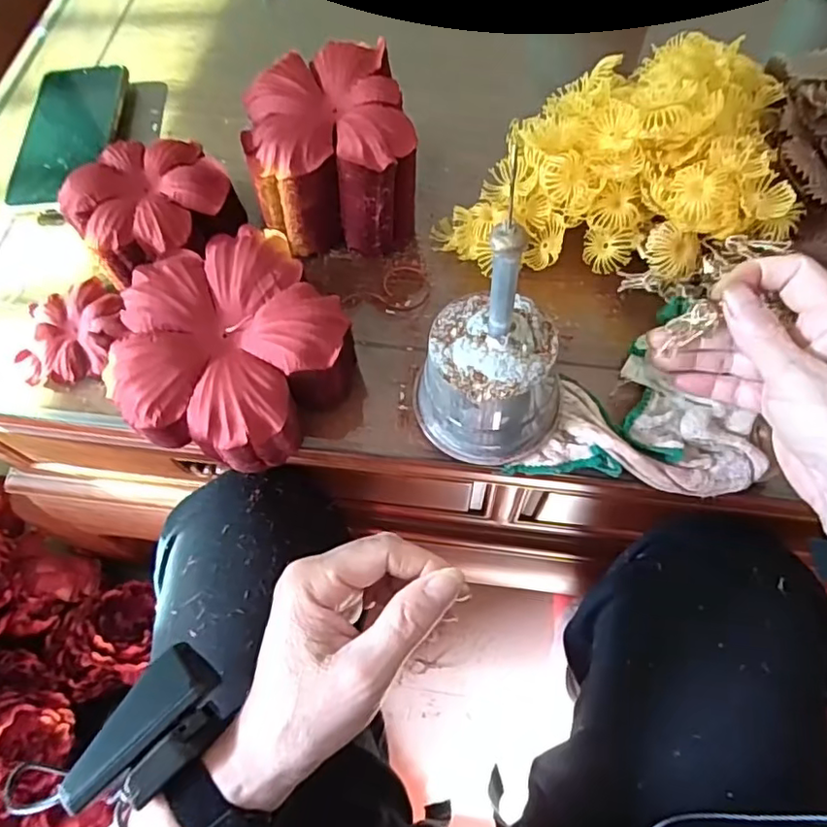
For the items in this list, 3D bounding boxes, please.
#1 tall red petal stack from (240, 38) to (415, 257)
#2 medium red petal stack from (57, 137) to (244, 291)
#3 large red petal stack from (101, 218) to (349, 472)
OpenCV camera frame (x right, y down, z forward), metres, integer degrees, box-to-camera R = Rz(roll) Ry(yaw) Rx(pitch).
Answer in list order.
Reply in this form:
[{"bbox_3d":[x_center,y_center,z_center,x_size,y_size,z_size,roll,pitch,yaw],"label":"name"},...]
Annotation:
[{"bbox_3d":[-0.053,-0.174,0.413,0.106,0.088,0.106,-6,65,0],"label":"tall red petal stack"},{"bbox_3d":[-0.176,-0.132,0.414,0.110,0.063,0.091,-11,65,-2],"label":"medium red petal stack"},{"bbox_3d":[-0.112,-0.035,0.364,0.134,0.060,0.130,-38,69,-14],"label":"large red petal stack"}]

